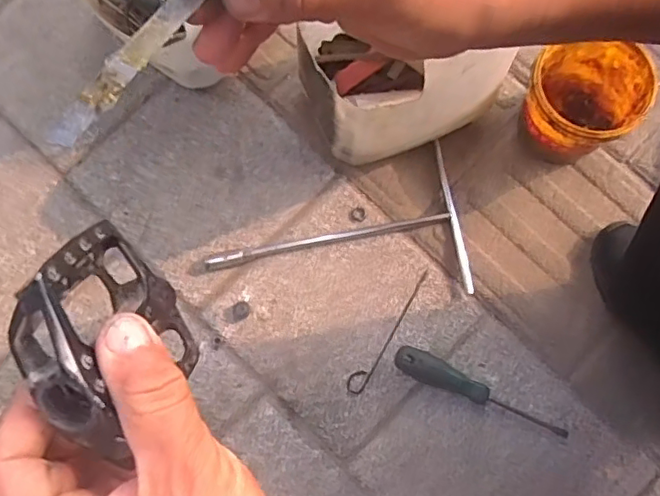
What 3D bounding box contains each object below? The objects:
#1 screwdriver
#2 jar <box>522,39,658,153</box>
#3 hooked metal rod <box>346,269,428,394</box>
[{"bbox_3d":[0.174,0.163,0.672,0.207,0.025,0.034,22,79,5],"label":"screwdriver"},{"bbox_3d":[0.287,-0.157,0.684,0.117,0.117,0.104,22,79,5],"label":"jar"},{"bbox_3d":[0.070,0.099,0.705,0.021,0.005,0.169,31,80,7],"label":"hooked metal rod"}]

